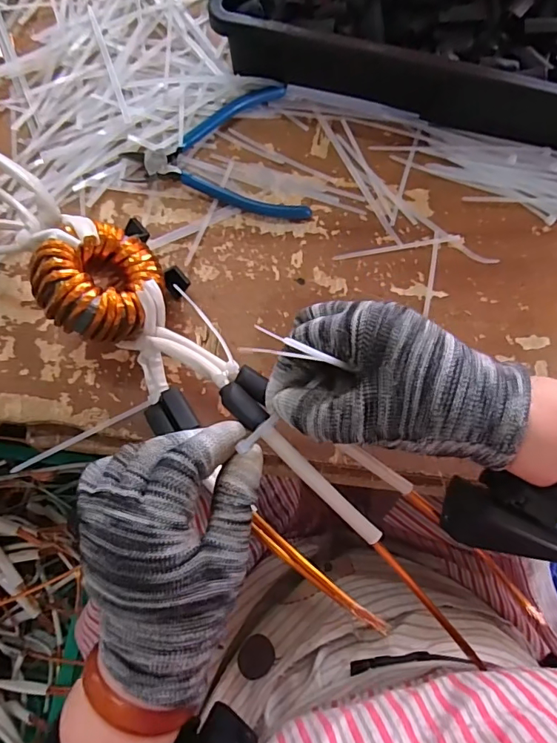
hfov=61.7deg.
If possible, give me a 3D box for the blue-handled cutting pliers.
[{"bbox_3d":[-0.044,-0.187,0.382,0.147,0.015,0.118,6,76,0],"label":"blue-handled cutting pliers"}]

